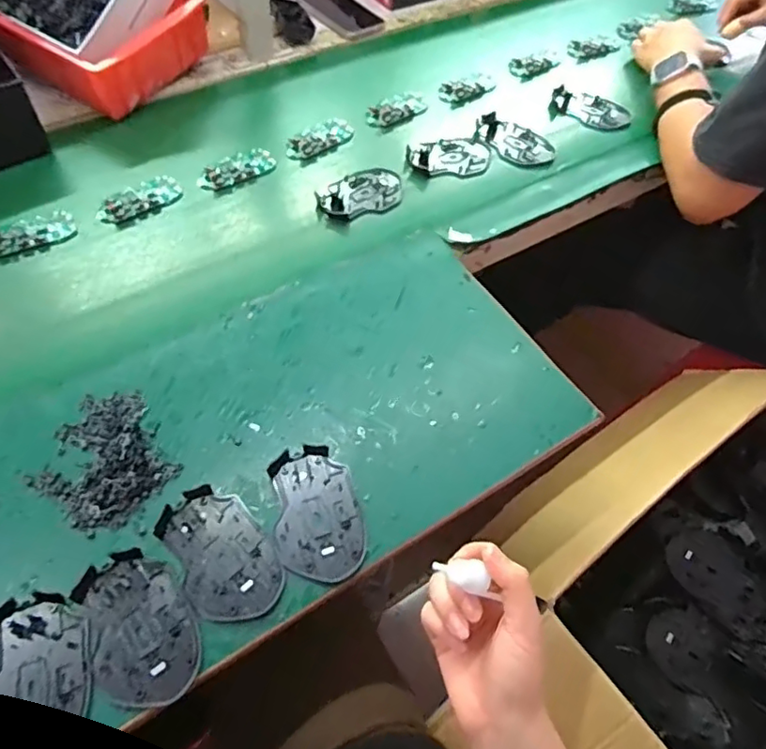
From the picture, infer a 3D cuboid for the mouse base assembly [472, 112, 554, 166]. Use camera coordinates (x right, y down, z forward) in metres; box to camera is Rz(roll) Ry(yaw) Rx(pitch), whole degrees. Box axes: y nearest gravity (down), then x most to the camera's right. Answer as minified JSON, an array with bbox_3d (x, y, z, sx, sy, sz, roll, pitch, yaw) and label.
[{"bbox_3d":[0.183,-0.325,0.809,0.115,0.011,0.084,26,60,12],"label":"mouse base assembly"}]

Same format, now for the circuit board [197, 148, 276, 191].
[{"bbox_3d":[-0.186,-0.260,0.742,0.100,0.011,0.040,-27,64,-19],"label":"circuit board"}]

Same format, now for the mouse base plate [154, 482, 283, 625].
[{"bbox_3d":[-0.131,0.145,0.475,0.071,0.007,0.115,-31,65,-21],"label":"mouse base plate"}]

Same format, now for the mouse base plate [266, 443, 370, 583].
[{"bbox_3d":[-0.055,0.117,0.500,0.072,0.007,0.114,-9,59,-10],"label":"mouse base plate"}]

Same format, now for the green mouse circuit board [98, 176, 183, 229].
[{"bbox_3d":[-0.292,-0.210,0.702,0.100,0.009,0.047,-38,68,-24],"label":"green mouse circuit board"}]

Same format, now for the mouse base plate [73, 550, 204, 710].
[{"bbox_3d":[-0.184,0.190,0.442,0.075,0.006,0.115,-21,62,-16],"label":"mouse base plate"}]

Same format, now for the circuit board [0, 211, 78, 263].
[{"bbox_3d":[-0.399,-0.157,0.657,0.096,0.011,0.051,-28,64,-20],"label":"circuit board"}]

